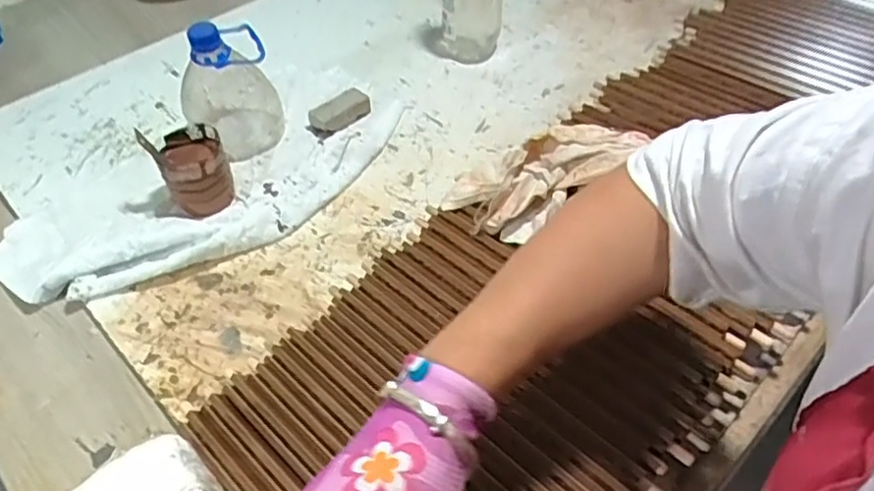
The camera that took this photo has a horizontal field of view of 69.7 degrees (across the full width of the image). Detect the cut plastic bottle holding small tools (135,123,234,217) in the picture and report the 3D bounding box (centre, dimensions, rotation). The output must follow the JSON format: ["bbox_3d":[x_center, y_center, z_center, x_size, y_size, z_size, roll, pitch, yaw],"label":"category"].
[{"bbox_3d":[-0.240,-0.072,0.620,0.068,0.068,0.072,-19,51,-15],"label":"cut plastic bottle holding small tools"}]

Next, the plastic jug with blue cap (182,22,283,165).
[{"bbox_3d":[-0.220,-0.168,0.661,0.093,0.134,0.094,-15,50,-13],"label":"plastic jug with blue cap"}]

